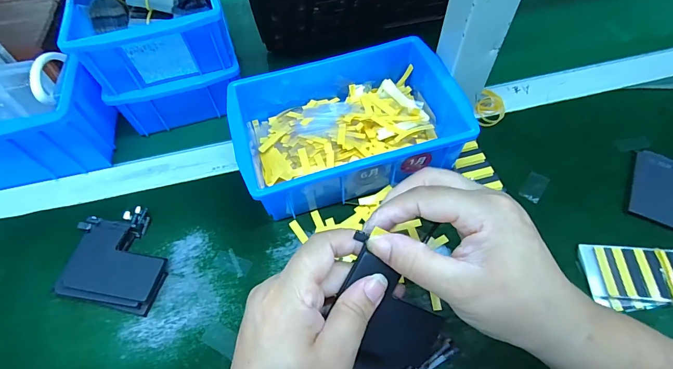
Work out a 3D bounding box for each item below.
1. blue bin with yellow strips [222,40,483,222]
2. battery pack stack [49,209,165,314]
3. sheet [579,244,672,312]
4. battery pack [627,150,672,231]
[{"bbox_3d":[0.007,-0.059,0.342,0.197,0.072,0.149,-13,57,-7],"label":"blue bin with yellow strips"},{"bbox_3d":[-0.188,0.062,0.306,0.089,0.013,0.084,10,58,8],"label":"battery pack stack"},{"bbox_3d":[0.254,0.073,0.281,0.103,0.011,0.049,0,57,2],"label":"sheet"},{"bbox_3d":[0.297,0.003,0.321,0.047,0.010,0.080,23,60,16],"label":"battery pack"}]

